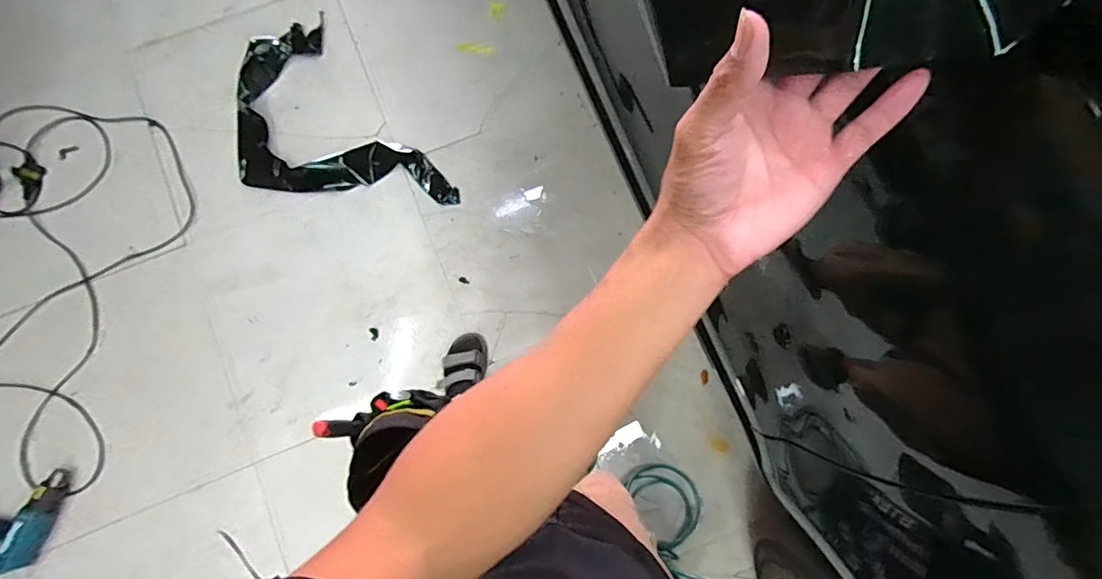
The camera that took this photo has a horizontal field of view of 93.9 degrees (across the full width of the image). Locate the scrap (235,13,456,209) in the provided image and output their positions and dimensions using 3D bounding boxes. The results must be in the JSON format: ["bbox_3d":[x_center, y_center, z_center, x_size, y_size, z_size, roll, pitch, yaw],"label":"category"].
[{"bbox_3d":[-0.629,-0.394,1.401,0.431,0.069,0.680,-39,84,-6],"label":"scrap"}]

